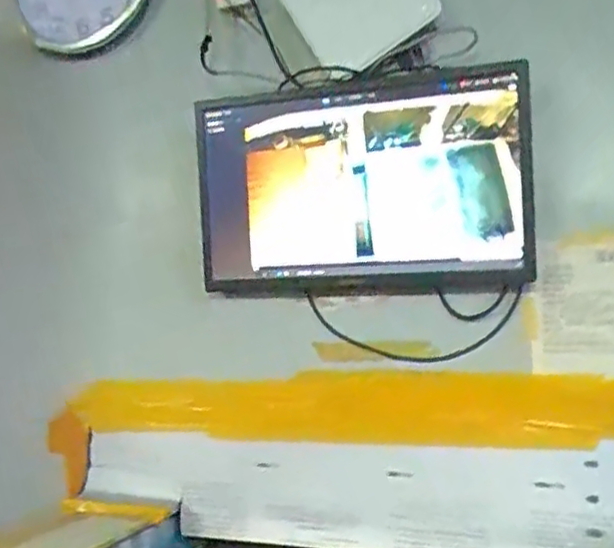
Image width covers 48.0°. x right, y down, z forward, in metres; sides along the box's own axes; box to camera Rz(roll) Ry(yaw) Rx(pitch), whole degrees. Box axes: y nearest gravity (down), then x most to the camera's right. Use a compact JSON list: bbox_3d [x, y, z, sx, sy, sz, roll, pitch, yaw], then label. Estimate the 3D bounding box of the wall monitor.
[{"bbox_3d":[0.071,-0.127,1.032,0.507,0.311,0.067,-3,8,19],"label":"wall monitor"}]

